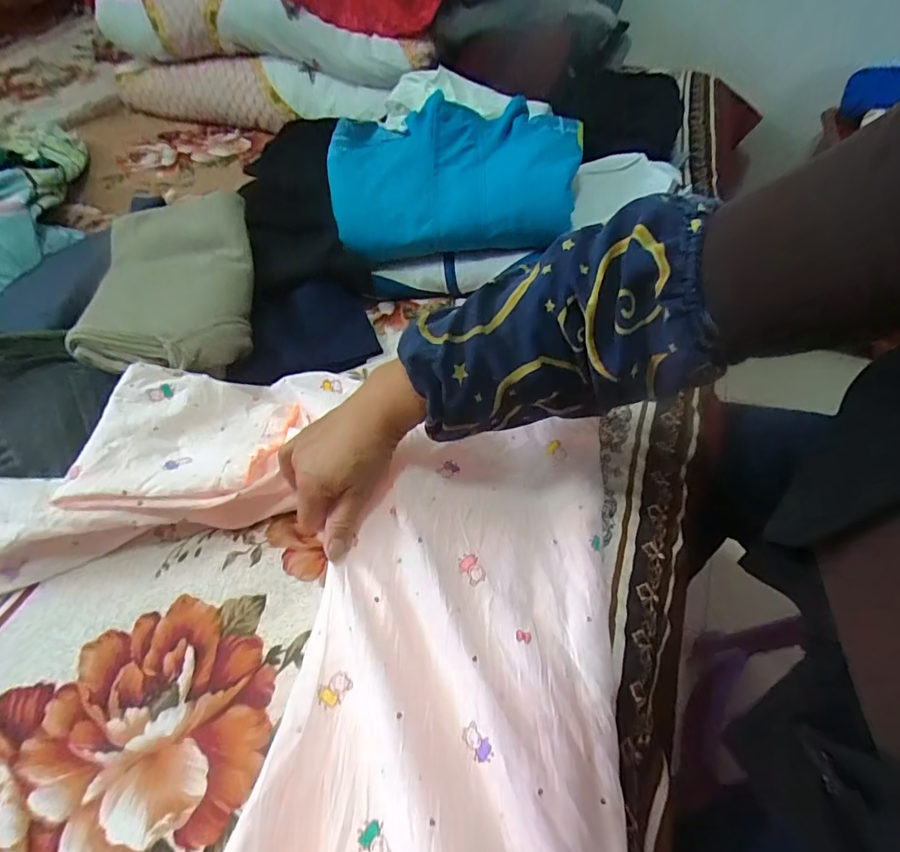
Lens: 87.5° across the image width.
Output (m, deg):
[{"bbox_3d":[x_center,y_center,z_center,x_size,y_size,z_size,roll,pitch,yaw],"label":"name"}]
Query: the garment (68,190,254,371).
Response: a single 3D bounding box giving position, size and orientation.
[{"bbox_3d":[-0.314,-0.168,0.544,0.169,0.110,0.228,-8,54,-5],"label":"garment"}]

